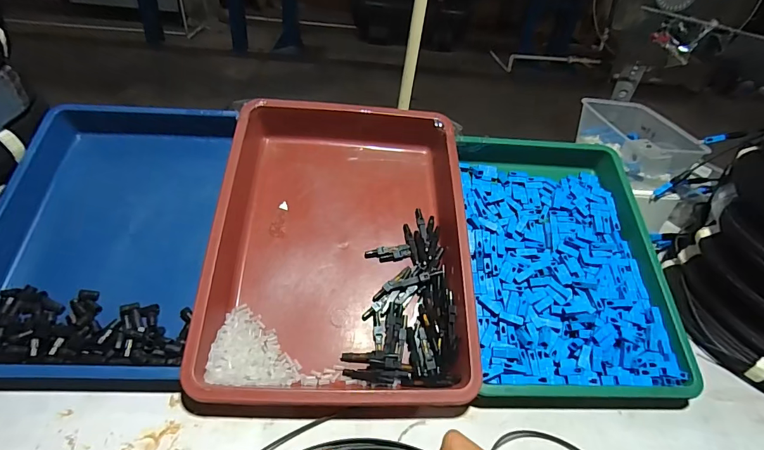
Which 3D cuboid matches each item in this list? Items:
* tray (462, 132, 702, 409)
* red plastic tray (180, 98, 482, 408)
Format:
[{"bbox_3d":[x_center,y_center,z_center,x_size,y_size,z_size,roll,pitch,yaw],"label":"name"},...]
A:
[{"bbox_3d":[0.210,0.028,0.472,0.215,0.043,0.326,2,57,-3],"label":"tray"},{"bbox_3d":[-0.042,0.008,0.454,0.266,0.066,0.354,3,59,-4],"label":"red plastic tray"}]

